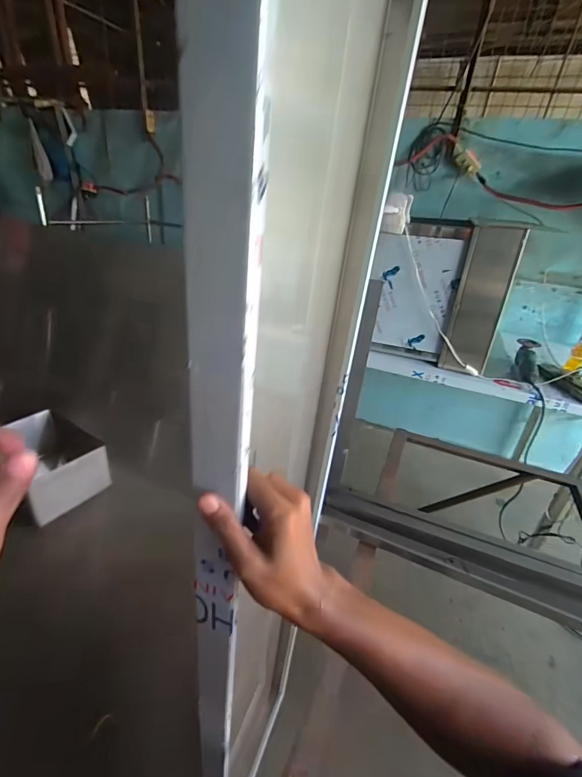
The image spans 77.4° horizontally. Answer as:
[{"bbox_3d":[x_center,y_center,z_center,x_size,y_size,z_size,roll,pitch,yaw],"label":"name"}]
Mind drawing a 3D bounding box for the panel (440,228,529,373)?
[{"bbox_3d":[0.698,-0.305,1.350,0.179,0.512,0.048,16,30,18],"label":"panel"}]

